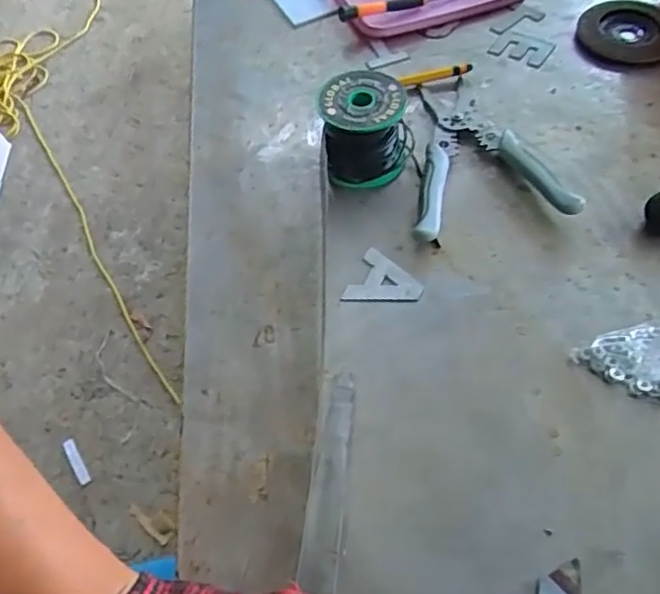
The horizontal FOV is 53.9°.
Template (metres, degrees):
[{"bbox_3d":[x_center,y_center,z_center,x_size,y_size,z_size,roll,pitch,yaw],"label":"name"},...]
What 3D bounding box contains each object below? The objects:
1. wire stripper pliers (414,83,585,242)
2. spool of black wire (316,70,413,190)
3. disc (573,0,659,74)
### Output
[{"bbox_3d":[0.115,-0.126,0.543,0.121,0.025,0.179,-9,54,-1],"label":"wire stripper pliers"},{"bbox_3d":[0.030,-0.137,0.534,0.073,0.070,0.065,1,55,6],"label":"spool of black wire"},{"bbox_3d":[0.295,-0.262,0.645,0.095,0.010,0.109,4,55,8],"label":"disc"}]

